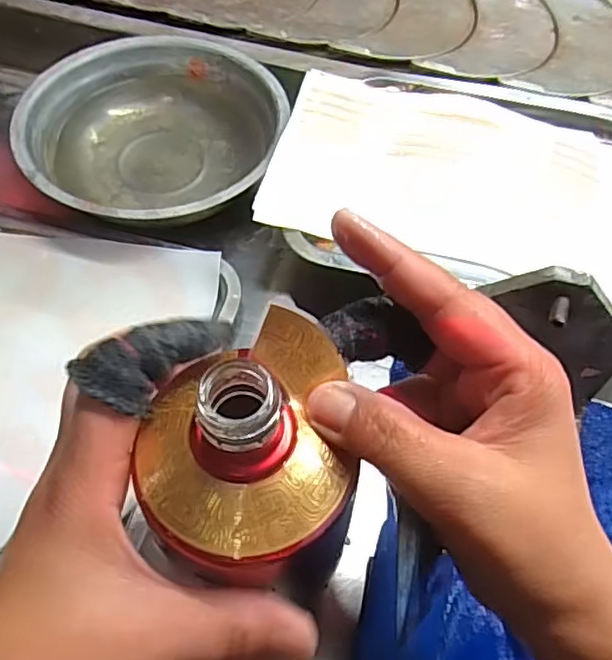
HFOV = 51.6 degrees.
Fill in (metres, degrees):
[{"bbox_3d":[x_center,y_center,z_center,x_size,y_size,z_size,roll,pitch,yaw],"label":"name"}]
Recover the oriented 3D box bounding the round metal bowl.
[{"bbox_3d":[-0.113,-0.154,0.487,0.192,0.045,0.195,-28,63,-12],"label":"round metal bowl"}]

